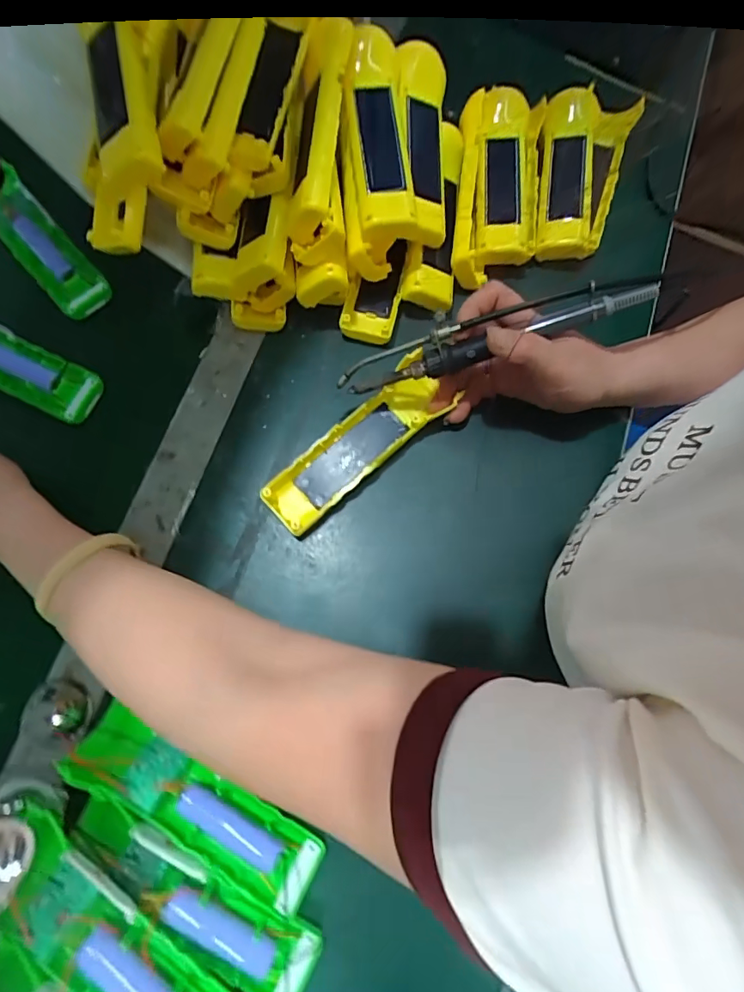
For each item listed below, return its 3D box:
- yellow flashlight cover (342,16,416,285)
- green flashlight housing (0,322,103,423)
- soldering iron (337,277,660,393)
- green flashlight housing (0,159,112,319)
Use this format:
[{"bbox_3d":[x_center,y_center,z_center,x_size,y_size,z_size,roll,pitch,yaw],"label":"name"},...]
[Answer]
[{"bbox_3d":[0.000,-0.256,0.381,0.053,0.065,0.171,-4,75,-1],"label":"yellow flashlight cover"},{"bbox_3d":[-0.294,-0.108,0.392,0.162,0.022,0.051,27,76,7],"label":"green flashlight housing"},{"bbox_3d":[0.076,-0.107,0.329,0.207,0.024,0.026,-13,76,13],"label":"soldering iron"},{"bbox_3d":[-0.285,-0.217,0.424,0.046,0.019,0.155,-41,78,-10],"label":"green flashlight housing"}]

